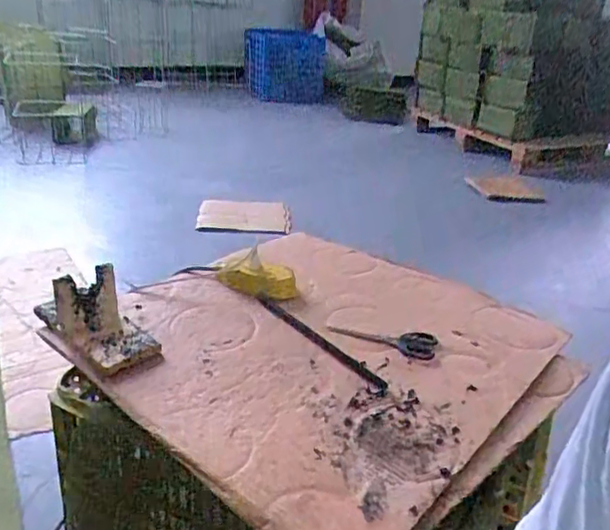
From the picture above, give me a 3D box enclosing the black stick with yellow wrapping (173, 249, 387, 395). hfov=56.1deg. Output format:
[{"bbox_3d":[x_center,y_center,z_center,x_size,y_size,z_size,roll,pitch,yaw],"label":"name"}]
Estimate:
[{"bbox_3d":[-0.022,0.049,0.860,0.422,0.050,0.109,25,33,37],"label":"black stick with yellow wrapping"}]

